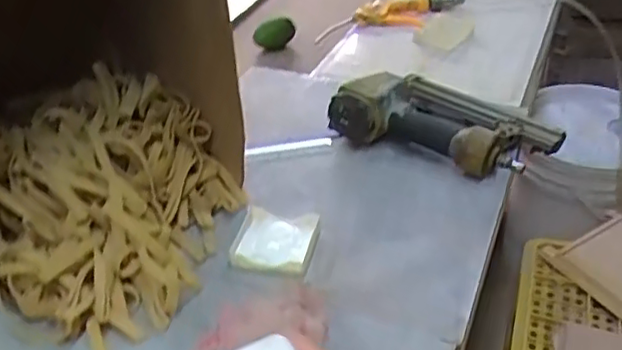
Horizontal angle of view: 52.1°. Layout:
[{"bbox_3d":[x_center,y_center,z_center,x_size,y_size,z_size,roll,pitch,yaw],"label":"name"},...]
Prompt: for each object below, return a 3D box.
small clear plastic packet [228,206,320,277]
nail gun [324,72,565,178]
[{"bbox_3d":[-0.036,0.063,0.632,0.081,0.018,0.083,6,37,11],"label":"small clear plastic packet"},{"bbox_3d":[0.164,-0.071,0.767,0.258,0.067,0.144,14,39,22],"label":"nail gun"}]

